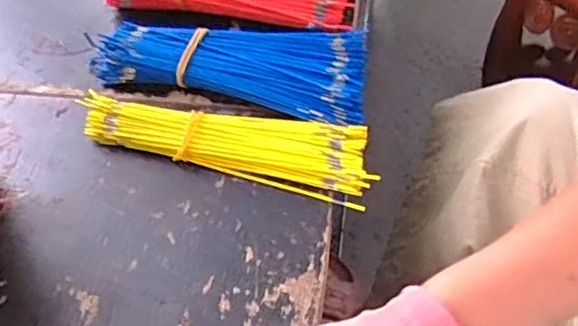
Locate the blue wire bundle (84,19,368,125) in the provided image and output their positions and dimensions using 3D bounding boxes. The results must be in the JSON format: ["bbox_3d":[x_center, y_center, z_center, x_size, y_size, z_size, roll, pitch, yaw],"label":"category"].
[{"bbox_3d":[-0.049,-0.096,0.562,0.251,0.035,0.100,13,54,12],"label":"blue wire bundle"}]

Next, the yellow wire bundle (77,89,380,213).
[{"bbox_3d":[-0.051,-0.022,0.513,0.246,0.022,0.067,14,54,13],"label":"yellow wire bundle"}]

